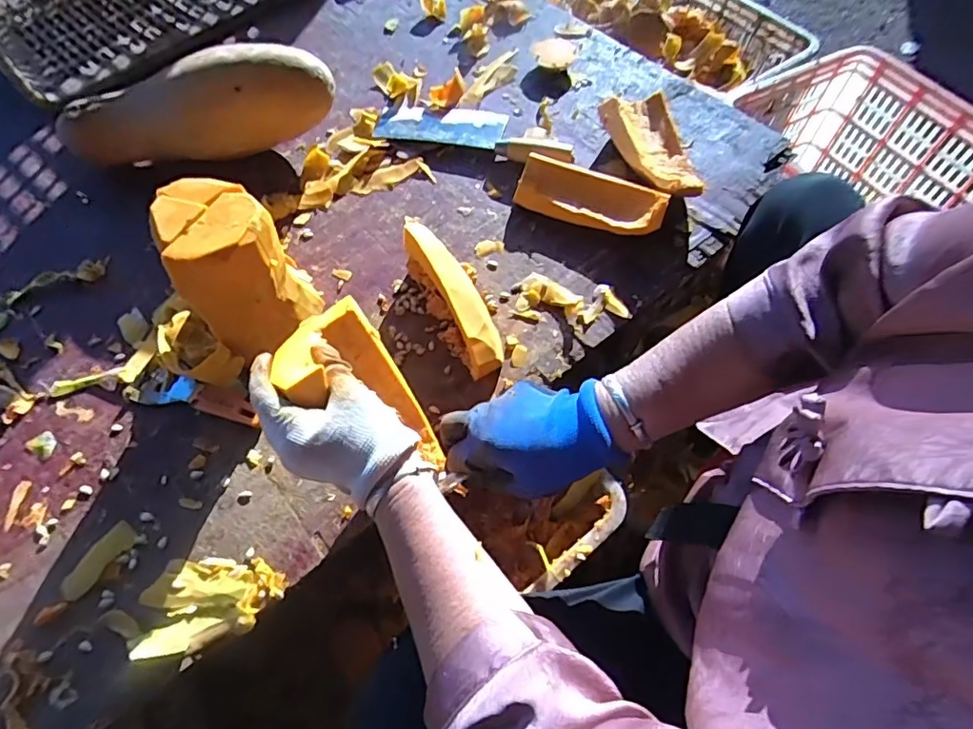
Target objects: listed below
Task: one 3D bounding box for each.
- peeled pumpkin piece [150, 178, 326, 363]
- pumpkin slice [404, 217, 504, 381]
[{"bbox_3d":[-0.242,-0.098,0.556,0.100,0.170,0.129,-19,62,-9],"label":"peeled pumpkin piece"},{"bbox_3d":[-0.033,-0.076,0.595,0.059,0.063,0.182,-22,63,-11],"label":"pumpkin slice"}]

